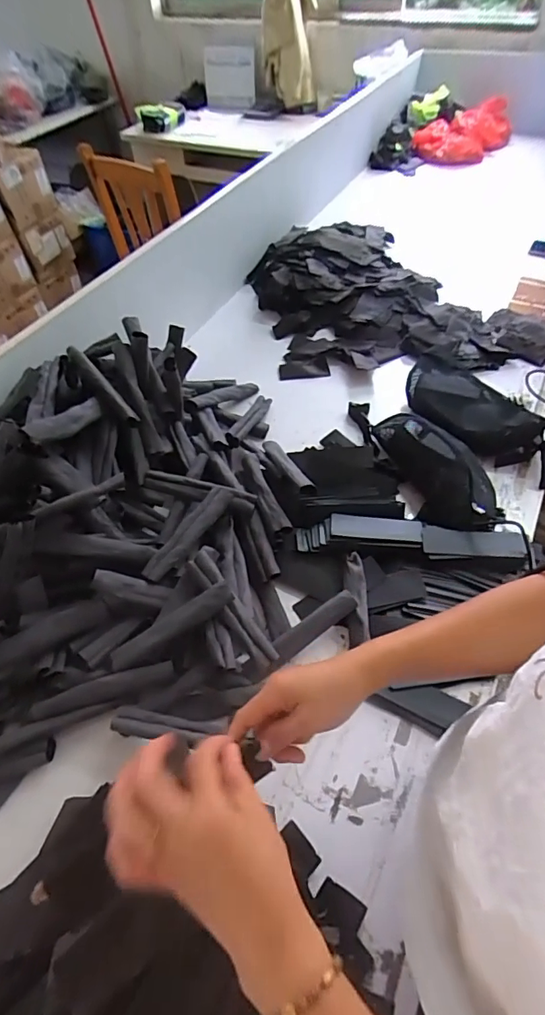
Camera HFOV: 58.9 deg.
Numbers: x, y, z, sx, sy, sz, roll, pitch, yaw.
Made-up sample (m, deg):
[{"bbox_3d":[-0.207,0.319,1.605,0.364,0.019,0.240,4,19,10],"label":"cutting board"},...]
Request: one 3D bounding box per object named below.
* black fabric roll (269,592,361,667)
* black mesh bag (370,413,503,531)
[{"bbox_3d":[0.062,0.172,0.712,0.138,0.035,0.032,-29,56,-18],"label":"black fabric roll"},{"bbox_3d":[0.293,-0.072,0.866,0.139,0.040,0.281,-12,53,-6],"label":"black mesh bag"}]

